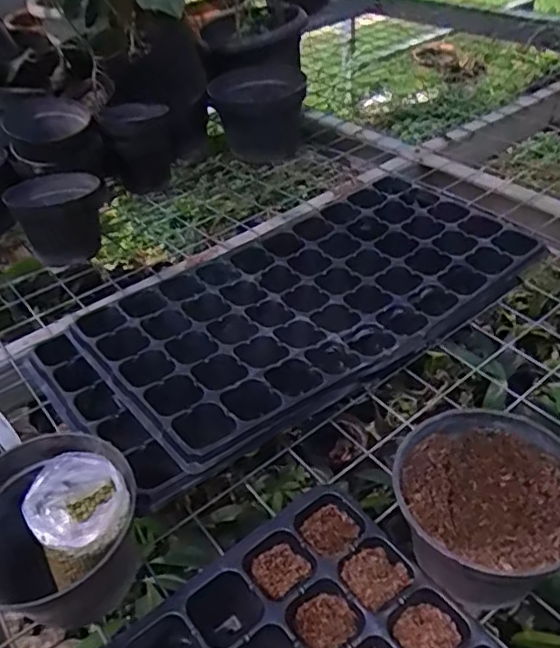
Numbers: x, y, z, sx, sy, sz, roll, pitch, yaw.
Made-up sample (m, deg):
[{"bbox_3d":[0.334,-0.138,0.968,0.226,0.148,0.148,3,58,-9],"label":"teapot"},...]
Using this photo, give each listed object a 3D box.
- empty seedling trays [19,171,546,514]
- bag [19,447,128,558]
[{"bbox_3d":[0.038,-0.043,0.700,0.603,0.050,0.282,-31,46,-26],"label":"empty seedling trays"},{"bbox_3d":[-0.138,0.123,0.404,0.062,0.042,0.053,-28,44,-24],"label":"bag"}]

